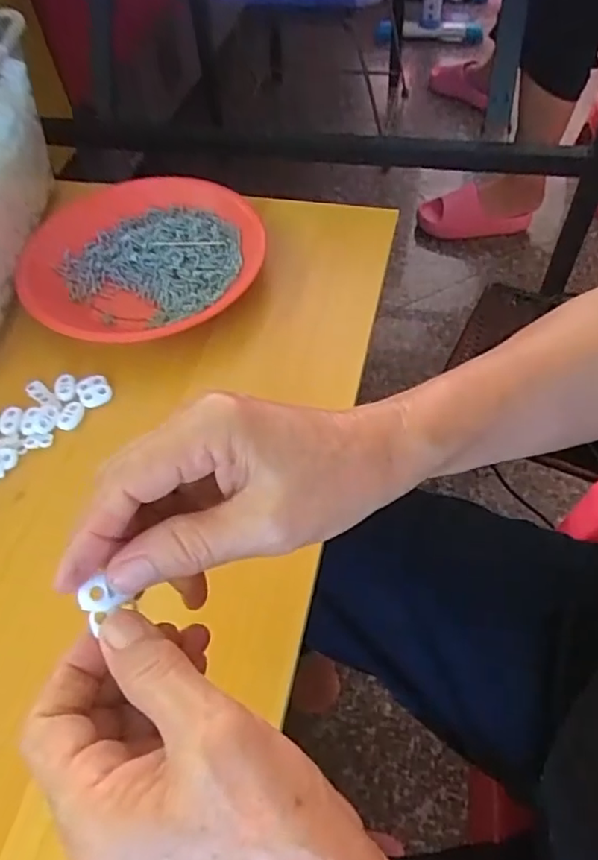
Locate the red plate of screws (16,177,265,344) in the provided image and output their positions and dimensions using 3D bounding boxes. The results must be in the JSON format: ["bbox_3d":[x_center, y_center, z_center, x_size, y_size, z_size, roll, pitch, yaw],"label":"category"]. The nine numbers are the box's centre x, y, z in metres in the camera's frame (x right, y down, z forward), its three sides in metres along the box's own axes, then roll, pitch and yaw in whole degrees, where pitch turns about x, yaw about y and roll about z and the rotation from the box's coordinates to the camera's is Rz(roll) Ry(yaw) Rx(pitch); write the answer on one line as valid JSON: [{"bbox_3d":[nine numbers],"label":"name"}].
[{"bbox_3d":[-0.129,-0.143,0.494,0.192,0.027,0.181,-2,55,3],"label":"red plate of screws"}]

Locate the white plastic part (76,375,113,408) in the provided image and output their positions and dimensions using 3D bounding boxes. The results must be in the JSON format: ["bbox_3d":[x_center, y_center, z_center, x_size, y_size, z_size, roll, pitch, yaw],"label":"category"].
[{"bbox_3d":[-0.148,-0.028,0.429,0.023,0.006,0.025,-2,55,3],"label":"white plastic part"}]

